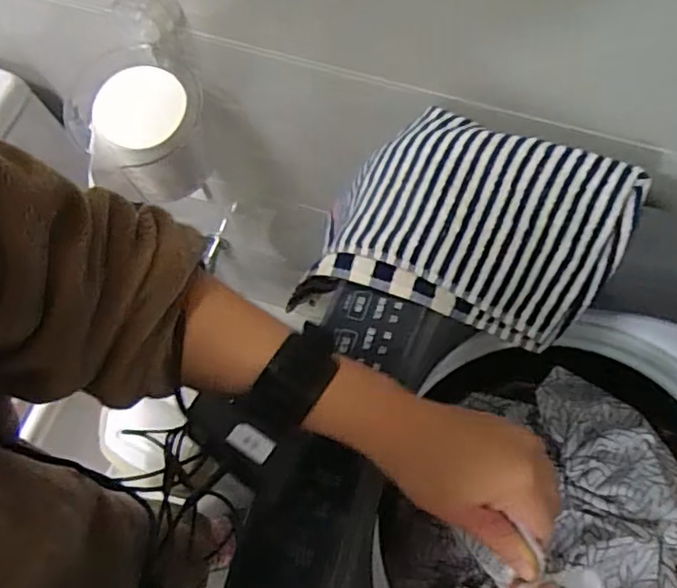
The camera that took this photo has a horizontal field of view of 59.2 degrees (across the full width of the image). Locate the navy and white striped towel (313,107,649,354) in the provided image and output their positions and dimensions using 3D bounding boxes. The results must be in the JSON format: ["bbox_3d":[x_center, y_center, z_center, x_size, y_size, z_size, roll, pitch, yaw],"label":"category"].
[{"bbox_3d":[0.109,-0.058,0.463,0.217,0.060,0.163,21,73,9],"label":"navy and white striped towel"}]

